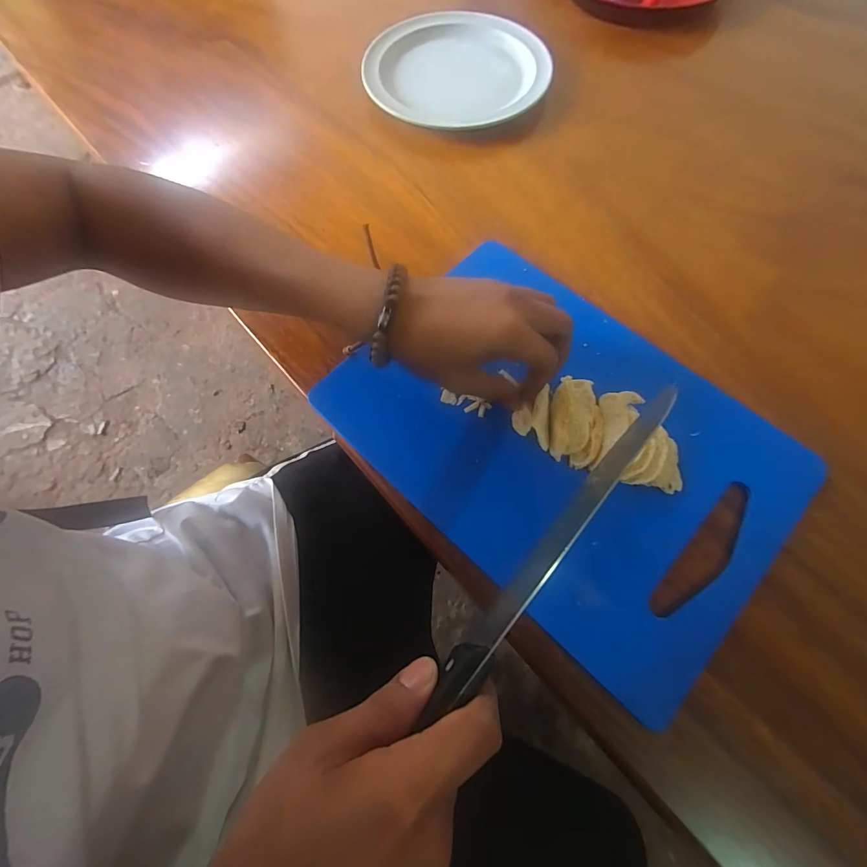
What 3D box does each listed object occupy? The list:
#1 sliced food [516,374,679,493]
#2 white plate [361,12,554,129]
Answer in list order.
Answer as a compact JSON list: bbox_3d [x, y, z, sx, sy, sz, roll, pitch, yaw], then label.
[{"bbox_3d":[0.129,-0.005,0.312,0.125,0.016,0.069,20,71,8],"label":"sliced food"},{"bbox_3d":[0.029,-0.427,0.483,0.206,0.026,0.203,0,69,1],"label":"white plate"}]

